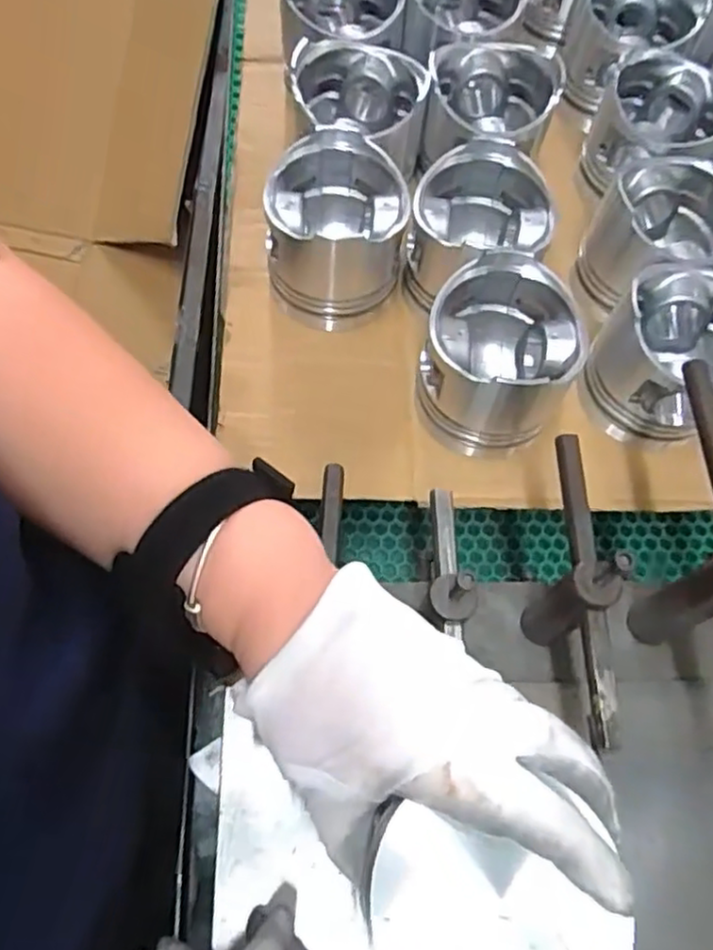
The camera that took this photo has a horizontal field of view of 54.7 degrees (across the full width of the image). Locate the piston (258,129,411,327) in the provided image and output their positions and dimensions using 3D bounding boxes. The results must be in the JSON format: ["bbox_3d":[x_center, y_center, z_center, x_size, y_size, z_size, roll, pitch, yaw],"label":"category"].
[{"bbox_3d":[-0.013,-0.158,0.449,0.085,0.078,0.090,4,66,-1],"label":"piston"}]

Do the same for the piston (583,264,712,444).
[{"bbox_3d":[0.200,-0.076,0.431,0.086,0.079,0.092,1,66,-3],"label":"piston"}]

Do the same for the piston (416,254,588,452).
[{"bbox_3d":[0.085,-0.068,0.415,0.085,0.076,0.090,1,66,-3],"label":"piston"}]

